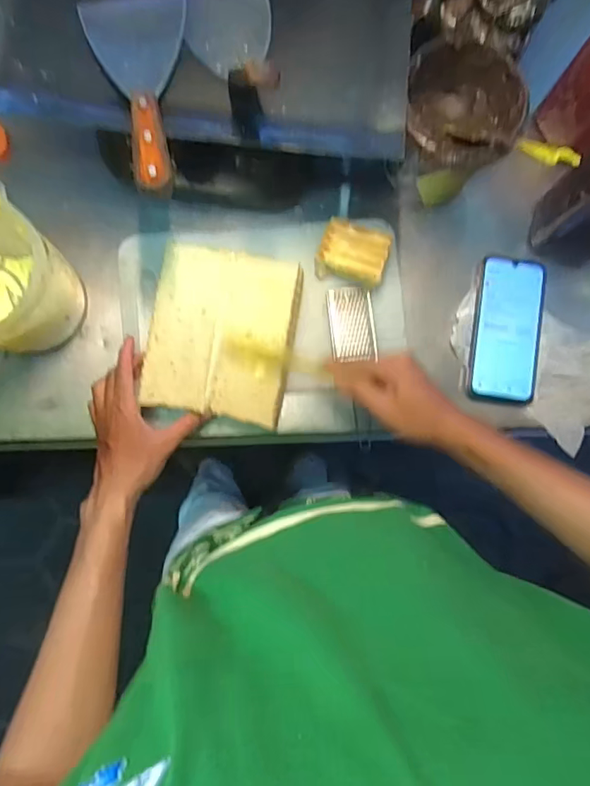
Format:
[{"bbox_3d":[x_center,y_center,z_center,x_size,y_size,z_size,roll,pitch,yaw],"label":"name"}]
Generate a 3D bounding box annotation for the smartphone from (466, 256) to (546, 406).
[{"bbox_3d":[0.253,-0.075,0.595,0.085,0.013,0.173,8,85,-1],"label":"smartphone"}]

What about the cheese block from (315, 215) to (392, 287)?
[{"bbox_3d":[0.066,-0.157,0.574,0.075,0.038,0.063,17,85,0],"label":"cheese block"}]

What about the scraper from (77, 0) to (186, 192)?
[{"bbox_3d":[-0.135,-0.269,0.438,0.087,0.014,0.206,-7,74,-2],"label":"scraper"}]

